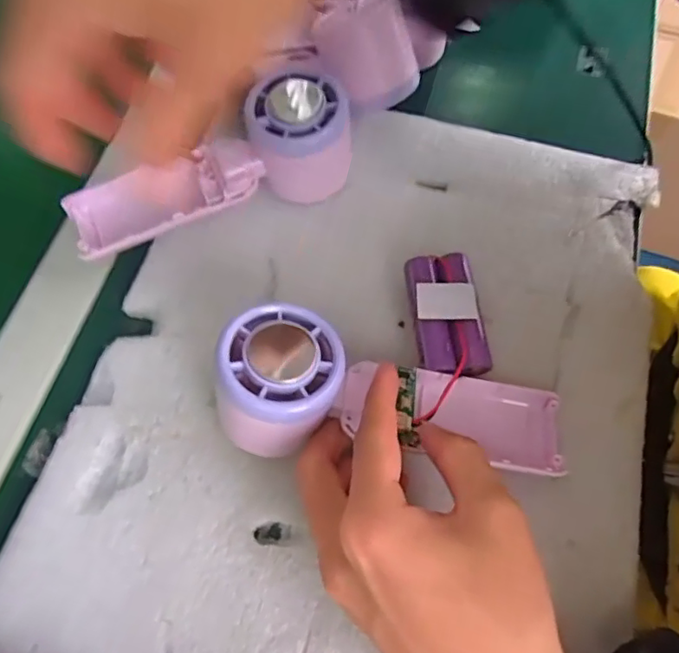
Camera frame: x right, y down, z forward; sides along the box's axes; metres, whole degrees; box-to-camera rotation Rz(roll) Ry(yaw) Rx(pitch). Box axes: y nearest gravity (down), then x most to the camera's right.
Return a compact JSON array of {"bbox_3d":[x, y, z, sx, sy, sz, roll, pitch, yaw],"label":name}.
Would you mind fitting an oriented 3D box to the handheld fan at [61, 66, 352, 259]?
[{"bbox_3d":[-0.073,-0.089,0.319,0.161,0.060,0.055,-17,66,-7],"label":"handheld fan"}]

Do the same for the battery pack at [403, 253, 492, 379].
[{"bbox_3d":[0.056,-0.006,0.300,0.033,0.020,0.067,-6,65,-2],"label":"battery pack"}]

